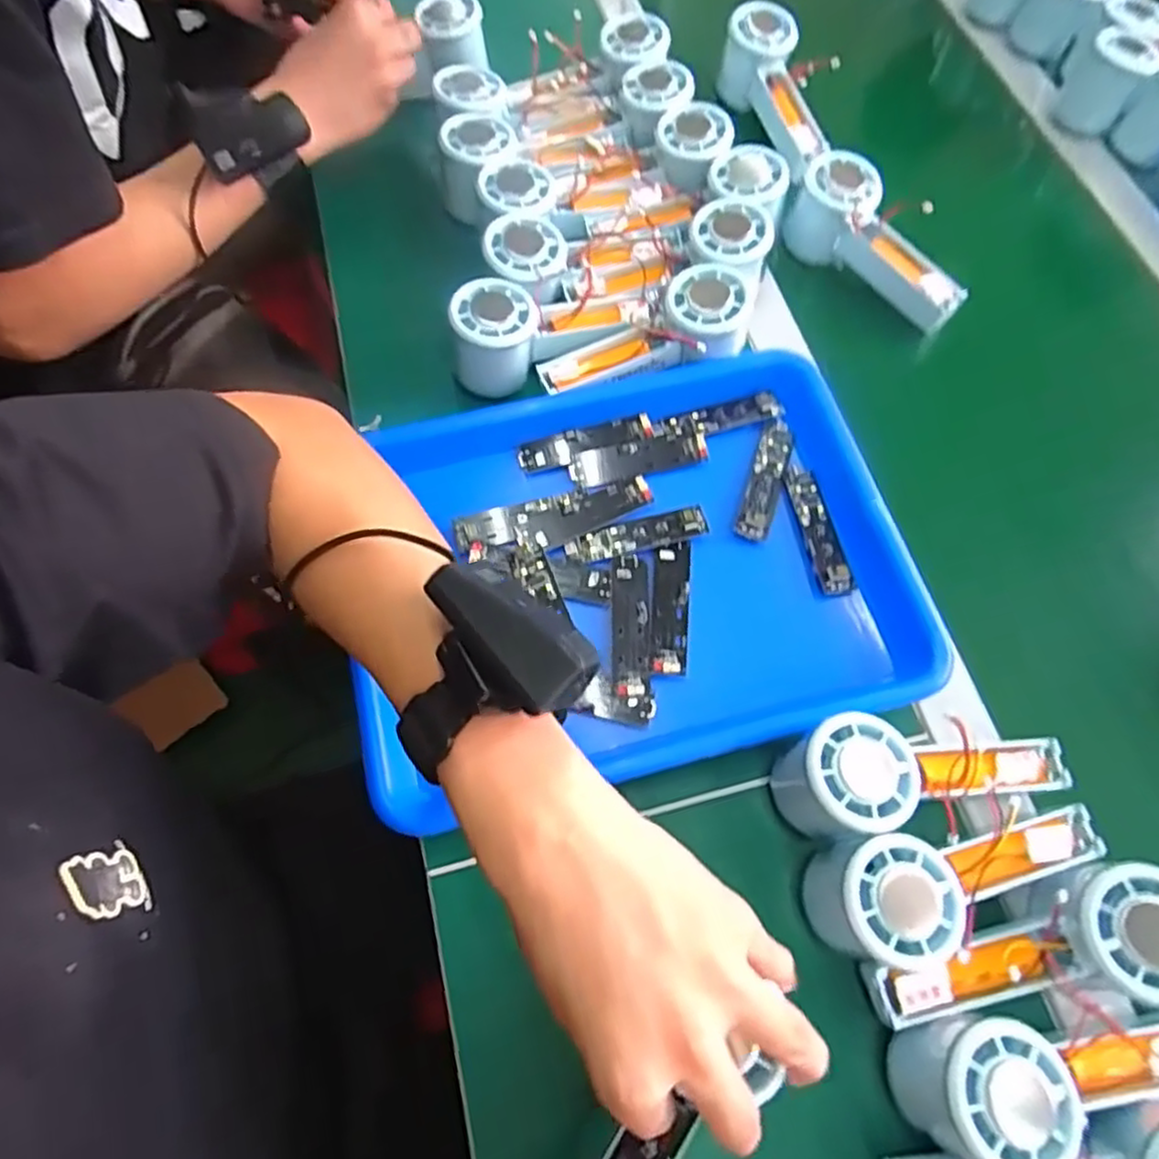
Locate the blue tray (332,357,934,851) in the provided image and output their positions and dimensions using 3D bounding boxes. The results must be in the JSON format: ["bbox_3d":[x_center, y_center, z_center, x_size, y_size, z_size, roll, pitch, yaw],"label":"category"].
[{"bbox_3d":[0.030,-0.006,0.448,0.329,0.052,0.253,-12,68,-7],"label":"blue tray"}]

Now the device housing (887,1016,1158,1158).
[{"bbox_3d":[0.229,0.230,0.323,0.154,0.057,0.054,0,67,-2],"label":"device housing"}]

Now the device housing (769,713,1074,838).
[{"bbox_3d":[0.186,0.102,0.380,0.150,0.057,0.054,-6,67,-5],"label":"device housing"}]

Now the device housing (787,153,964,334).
[{"bbox_3d":[0.226,-0.254,0.537,0.045,0.061,0.148,-33,72,-15],"label":"device housing"}]

